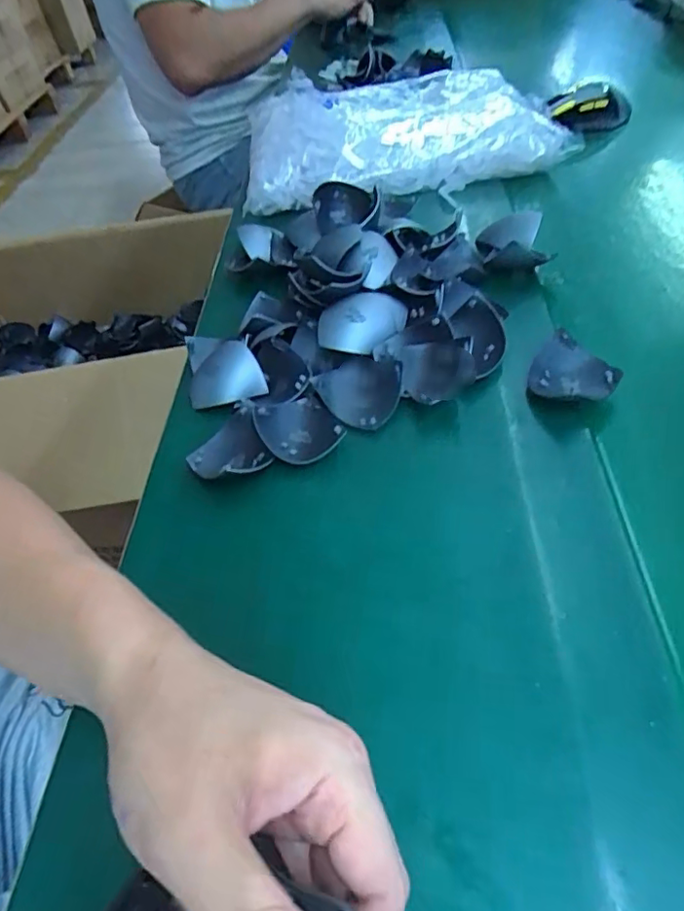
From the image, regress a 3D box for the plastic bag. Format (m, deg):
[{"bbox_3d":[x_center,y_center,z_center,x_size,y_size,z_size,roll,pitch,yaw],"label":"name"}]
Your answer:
[{"bbox_3d":[0.050,-0.393,0.654,0.344,0.052,0.266,-13,48,-2],"label":"plastic bag"}]

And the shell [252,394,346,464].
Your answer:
[{"bbox_3d":[-0.030,-0.016,0.382,0.051,0.027,0.056,-22,49,-10],"label":"shell"}]

